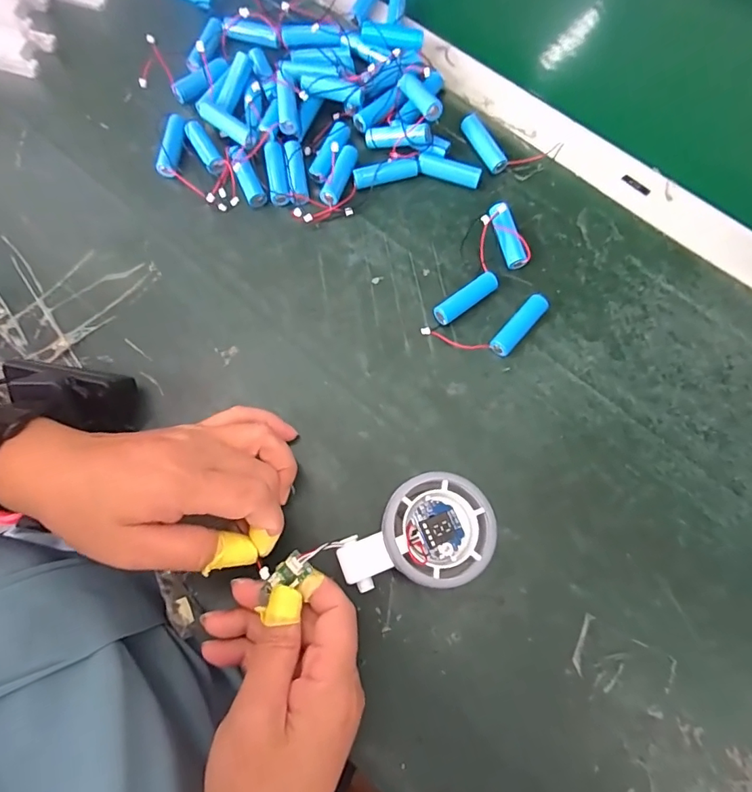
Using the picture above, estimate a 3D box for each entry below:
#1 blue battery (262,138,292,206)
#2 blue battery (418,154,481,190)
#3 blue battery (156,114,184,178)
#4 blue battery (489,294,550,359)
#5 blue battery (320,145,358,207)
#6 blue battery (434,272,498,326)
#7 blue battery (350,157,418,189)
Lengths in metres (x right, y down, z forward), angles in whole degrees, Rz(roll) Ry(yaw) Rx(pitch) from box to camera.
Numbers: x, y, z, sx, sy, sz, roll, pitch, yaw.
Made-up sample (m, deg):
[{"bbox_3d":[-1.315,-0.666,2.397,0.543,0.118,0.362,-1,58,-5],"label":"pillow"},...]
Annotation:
[{"bbox_3d":[-0.076,-0.170,0.365,0.015,0.014,0.048,-13,75,-3],"label":"blue battery"},{"bbox_3d":[0.057,-0.173,0.368,0.047,0.012,0.013,16,75,5],"label":"blue battery"},{"bbox_3d":[-0.157,-0.193,0.369,0.014,0.013,0.046,13,90,4],"label":"blue battery"},{"bbox_3d":[0.099,-0.048,0.333,0.015,0.012,0.051,40,78,10],"label":"blue battery"},{"bbox_3d":[-0.026,-0.167,0.362,0.013,0.015,0.052,25,76,7],"label":"blue battery"},{"bbox_3d":[0.064,-0.068,0.338,0.052,0.012,0.013,-36,77,-9],"label":"blue battery"},{"bbox_3d":[0.008,-0.171,0.368,0.051,0.011,0.011,-15,75,-4],"label":"blue battery"}]

